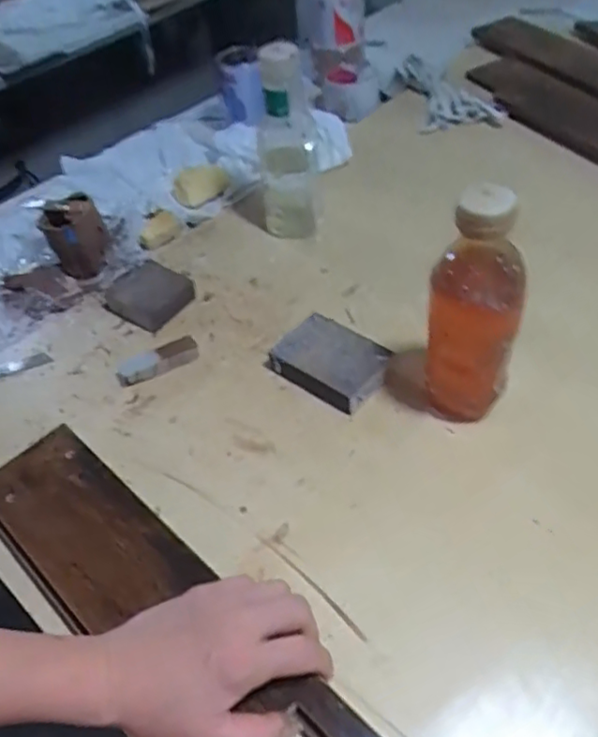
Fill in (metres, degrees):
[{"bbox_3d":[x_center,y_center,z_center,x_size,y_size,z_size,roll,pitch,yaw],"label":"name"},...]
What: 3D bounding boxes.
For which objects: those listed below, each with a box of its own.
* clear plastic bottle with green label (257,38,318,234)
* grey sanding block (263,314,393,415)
[{"bbox_3d":[-0.013,-0.248,0.682,0.072,0.208,0.068,-7,48,0],"label":"clear plastic bottle with green label"},{"bbox_3d":[0.031,-0.008,0.582,0.107,0.026,0.077,28,57,28],"label":"grey sanding block"}]

